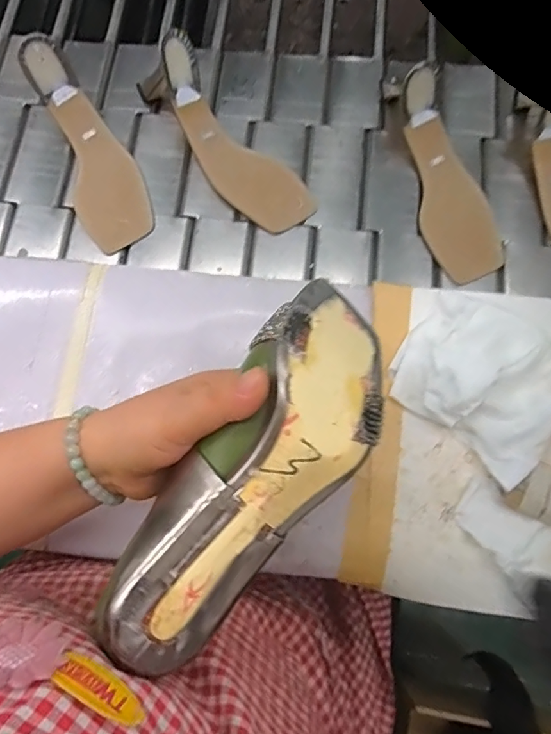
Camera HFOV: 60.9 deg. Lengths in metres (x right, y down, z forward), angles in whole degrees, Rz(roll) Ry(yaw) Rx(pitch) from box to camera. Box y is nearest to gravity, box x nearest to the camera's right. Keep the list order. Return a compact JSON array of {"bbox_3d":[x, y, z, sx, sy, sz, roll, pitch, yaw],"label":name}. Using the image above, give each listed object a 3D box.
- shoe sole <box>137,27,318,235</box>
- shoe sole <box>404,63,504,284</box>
[{"bbox_3d":[-0.054,-0.241,0.483,0.074,0.061,0.233,-40,79,-10],"label":"shoe sole"},{"bbox_3d":[0.178,-0.191,0.477,0.072,0.046,0.206,-17,88,-5],"label":"shoe sole"}]

